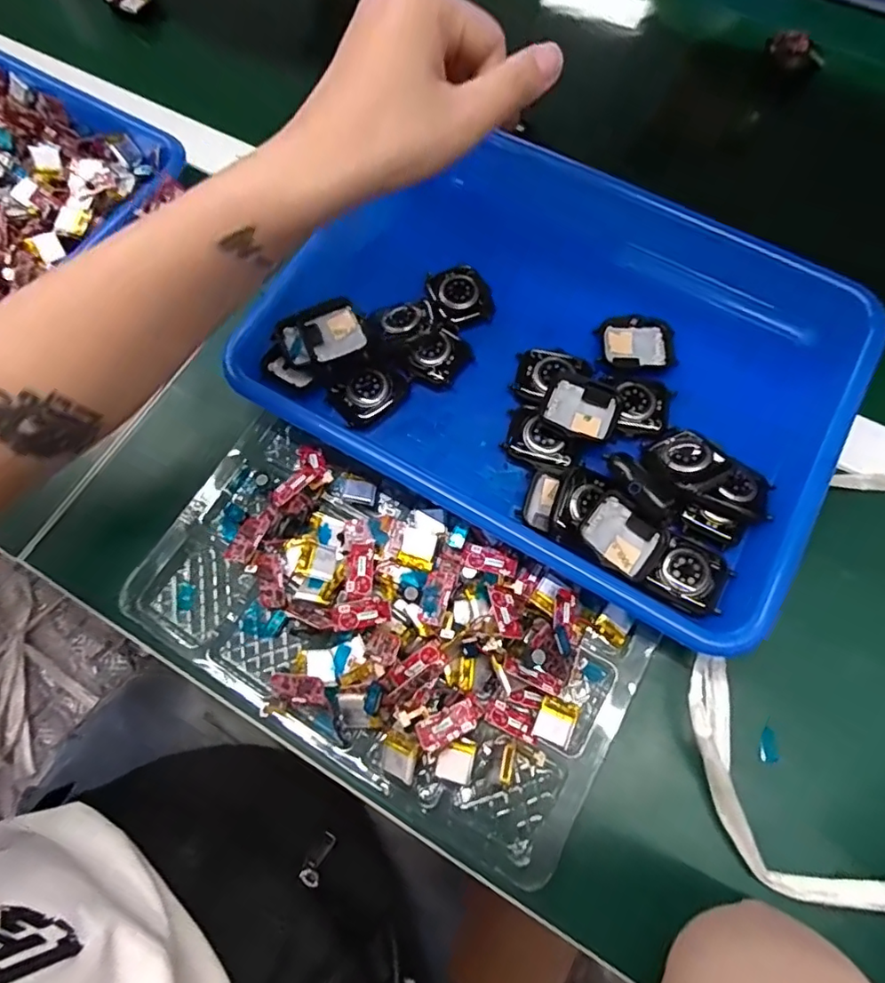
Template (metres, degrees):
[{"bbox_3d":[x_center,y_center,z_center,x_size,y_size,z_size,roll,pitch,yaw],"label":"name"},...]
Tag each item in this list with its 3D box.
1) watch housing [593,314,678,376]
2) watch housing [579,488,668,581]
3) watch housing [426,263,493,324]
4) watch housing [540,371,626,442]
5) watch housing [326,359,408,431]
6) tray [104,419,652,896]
[{"bbox_3d":[0.117,-0.088,0.333,0.044,0.010,0.037,5,70,3],"label":"watch housing"},{"bbox_3d":[0.093,0.024,0.284,0.041,0.016,0.035,35,74,12],"label":"watch housing"},{"bbox_3d":[0.011,-0.125,0.346,0.036,0.008,0.040,-23,71,-7],"label":"watch housing"},{"bbox_3d":[0.078,-0.046,0.313,0.042,0.012,0.039,26,72,10],"label":"watch housing"},{"bbox_3d":[-0.043,-0.058,0.324,0.042,0.014,0.032,-39,74,-12],"label":"watch housing"},{"bbox_3d":[-0.034,0.065,0.287,0.258,0.025,0.138,30,73,11],"label":"tray"}]

